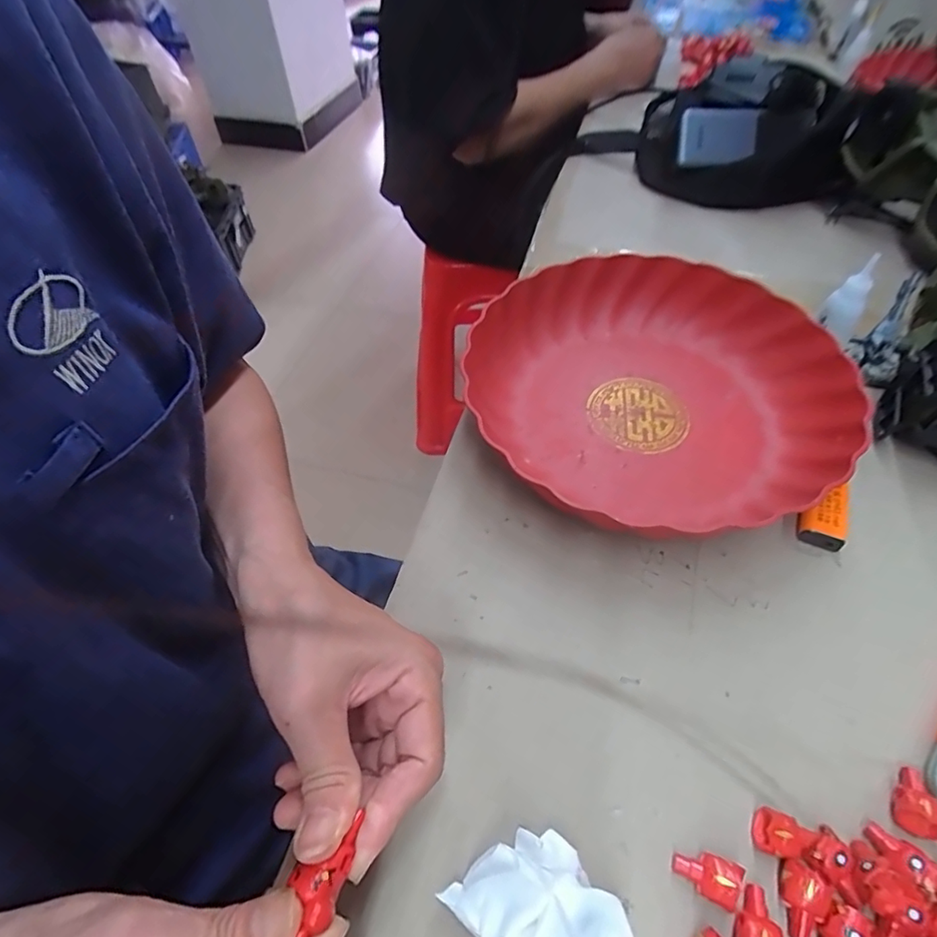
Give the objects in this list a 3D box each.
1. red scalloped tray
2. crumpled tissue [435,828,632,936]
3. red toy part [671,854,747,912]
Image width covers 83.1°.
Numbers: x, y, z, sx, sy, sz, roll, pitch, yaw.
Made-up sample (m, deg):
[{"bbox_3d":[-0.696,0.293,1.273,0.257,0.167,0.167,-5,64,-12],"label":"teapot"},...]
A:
[{"bbox_3d":[0.123,-0.054,0.361,0.244,0.056,0.212,28,58,22],"label":"red scalloped tray"},{"bbox_3d":[0.026,0.170,0.203,0.048,0.032,0.053,-36,59,-23],"label":"crumpled tissue"},{"bbox_3d":[0.097,0.166,0.216,0.024,0.012,0.016,23,56,19],"label":"red toy part"}]

